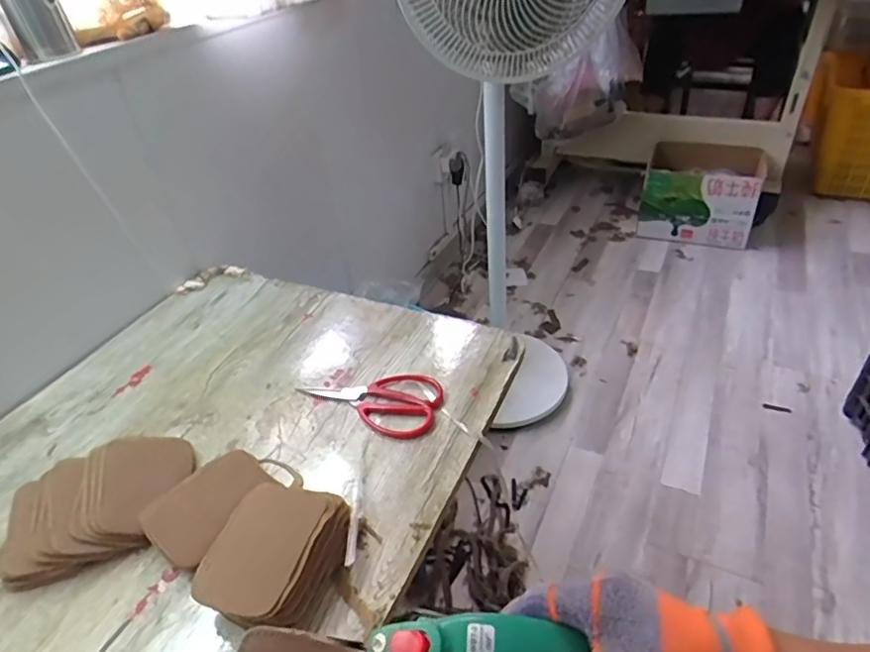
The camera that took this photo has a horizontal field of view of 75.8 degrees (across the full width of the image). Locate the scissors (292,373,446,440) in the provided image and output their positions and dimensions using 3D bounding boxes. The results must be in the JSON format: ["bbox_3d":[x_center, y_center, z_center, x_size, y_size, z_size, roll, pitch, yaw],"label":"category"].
[{"bbox_3d":[-0.085,0.092,0.707,0.184,0.013,0.093,7,40,17],"label":"scissors"}]

